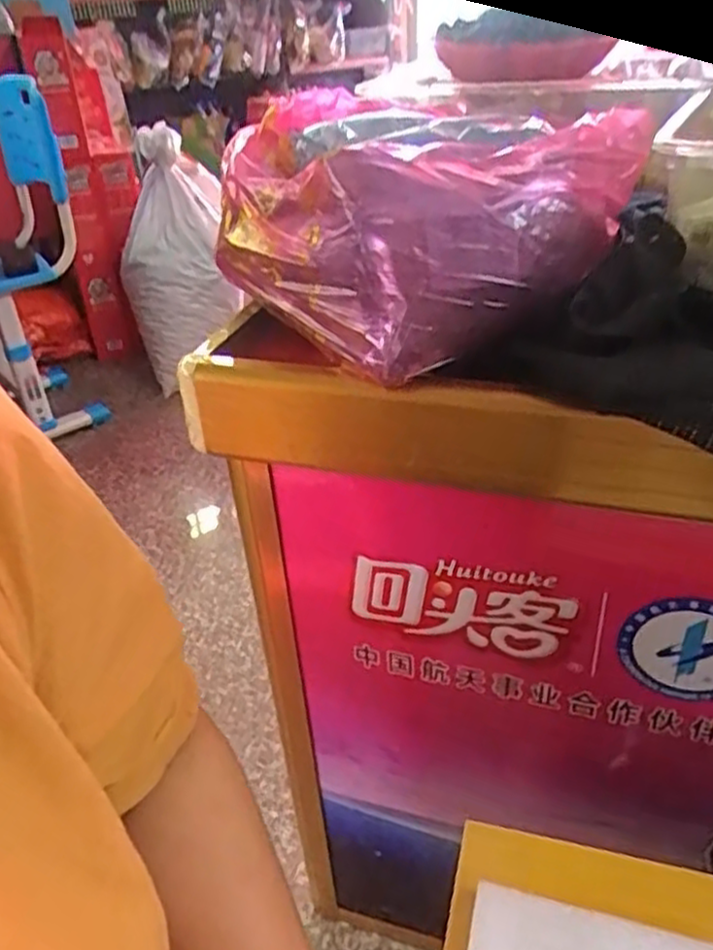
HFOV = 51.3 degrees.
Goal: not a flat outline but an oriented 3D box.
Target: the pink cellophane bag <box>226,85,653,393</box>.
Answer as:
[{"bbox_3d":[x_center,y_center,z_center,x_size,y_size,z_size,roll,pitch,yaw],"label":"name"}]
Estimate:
[{"bbox_3d":[0.026,-0.172,0.498,0.183,0.115,0.254,-23,38,-27],"label":"pink cellophane bag"}]

